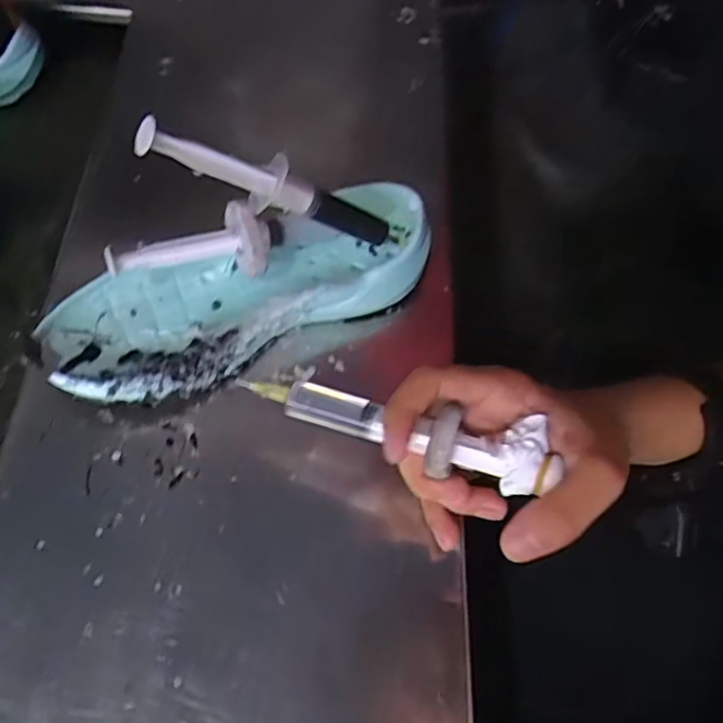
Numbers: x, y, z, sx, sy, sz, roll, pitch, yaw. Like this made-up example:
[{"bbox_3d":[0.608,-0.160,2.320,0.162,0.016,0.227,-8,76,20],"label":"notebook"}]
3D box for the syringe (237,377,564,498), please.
[{"bbox_3d":[0.013,0.029,0.292,0.142,0.031,0.028,14,60,14],"label":"syringe"}]

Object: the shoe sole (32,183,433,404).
[{"bbox_3d":[-0.066,-0.041,0.360,0.214,0.056,0.082,-26,68,-16],"label":"shoe sole"}]

